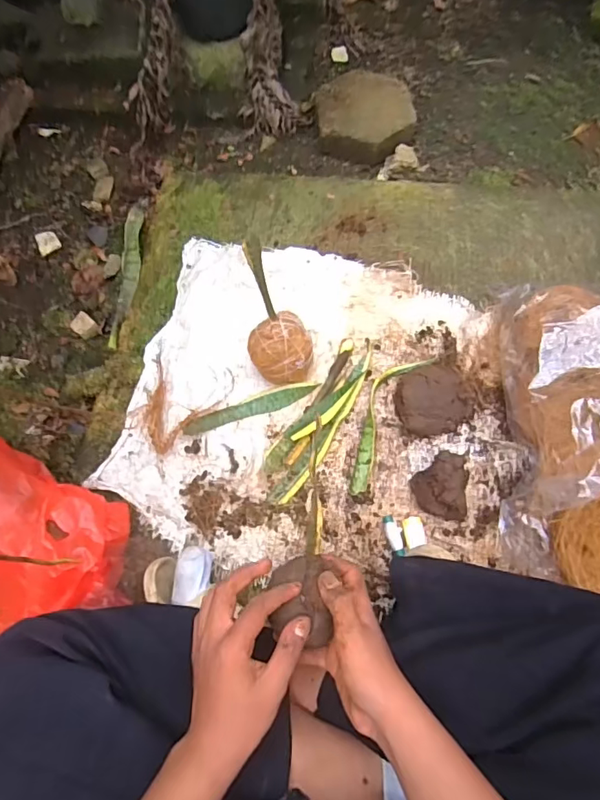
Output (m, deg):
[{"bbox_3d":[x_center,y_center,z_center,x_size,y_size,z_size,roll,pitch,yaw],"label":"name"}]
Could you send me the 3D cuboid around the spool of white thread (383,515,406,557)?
[{"bbox_3d":[0.127,0.182,0.676,0.019,0.017,0.057,-12,65,-3],"label":"spool of white thread"}]

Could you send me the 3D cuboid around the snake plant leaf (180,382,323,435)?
[{"bbox_3d":[-0.075,0.005,0.761,0.202,0.018,0.032,-20,66,-7],"label":"snake plant leaf"}]

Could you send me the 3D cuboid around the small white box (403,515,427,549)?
[{"bbox_3d":[0.154,0.177,0.674,0.029,0.020,0.040,-6,65,-1],"label":"small white box"}]

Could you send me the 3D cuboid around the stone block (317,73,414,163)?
[{"bbox_3d":[0.131,-0.579,1.032,0.192,0.076,0.212,-6,65,-1],"label":"stone block"}]

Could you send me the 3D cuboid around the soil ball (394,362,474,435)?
[{"bbox_3d":[0.198,-0.005,0.738,0.113,0.052,0.099,-26,67,-9],"label":"soil ball"}]

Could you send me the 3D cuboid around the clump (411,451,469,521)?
[{"bbox_3d":[0.192,0.117,0.688,0.073,0.048,0.080,-1,65,2],"label":"clump"}]

